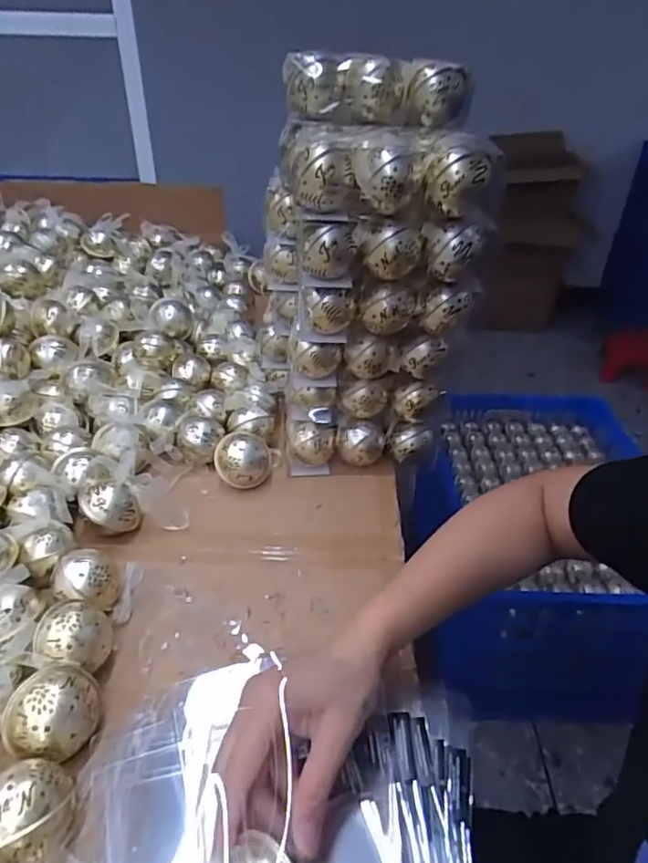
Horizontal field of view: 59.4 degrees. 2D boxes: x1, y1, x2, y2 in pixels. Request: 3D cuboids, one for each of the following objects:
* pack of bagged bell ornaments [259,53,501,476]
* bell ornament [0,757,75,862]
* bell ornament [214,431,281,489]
[{"bbox_3d":[0.041,-0.163,0.595,0.183,0.356,0.185,-1,35,-4],"label":"pack of bagged bell ornaments"},{"bbox_3d":[-0.179,0.226,0.338,0.046,0.042,0.052,6,35,6],"label":"bell ornament"},{"bbox_3d":[-0.083,0.030,0.625,0.069,0.050,0.059,-1,35,-5],"label":"bell ornament"}]

